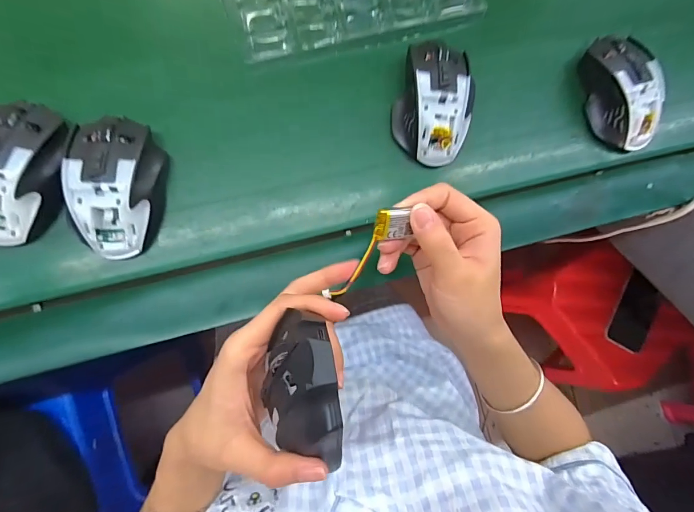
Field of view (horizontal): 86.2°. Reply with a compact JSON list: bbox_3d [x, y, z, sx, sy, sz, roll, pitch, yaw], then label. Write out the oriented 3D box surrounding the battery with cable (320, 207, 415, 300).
[{"bbox_3d":[0.014,0.000,0.238,0.024,0.013,0.073,35,108,-4],"label":"battery with cable"}]

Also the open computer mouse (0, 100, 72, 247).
[{"bbox_3d":[-0.263,-0.069,0.300,0.072,0.038,0.113,-2,87,-7],"label":"open computer mouse"}]

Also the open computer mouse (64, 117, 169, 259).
[{"bbox_3d":[-0.190,-0.058,0.310,0.067,0.041,0.114,-3,87,-7],"label":"open computer mouse"}]

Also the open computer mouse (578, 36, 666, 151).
[{"bbox_3d":[0.279,-0.165,0.373,0.057,0.034,0.110,-13,88,-8],"label":"open computer mouse"}]

